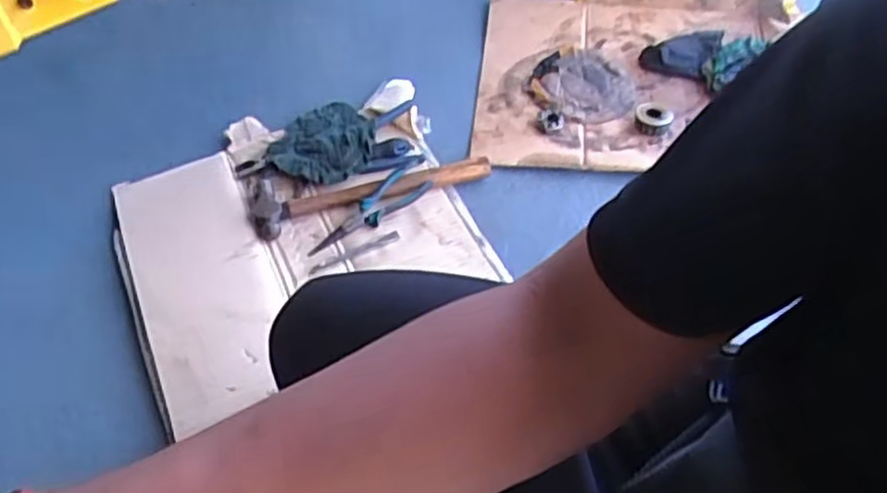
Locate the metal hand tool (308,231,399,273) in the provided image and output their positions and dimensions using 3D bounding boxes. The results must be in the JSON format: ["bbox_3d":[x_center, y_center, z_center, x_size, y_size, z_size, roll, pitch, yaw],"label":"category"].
[{"bbox_3d":[-0.122,0.007,0.992,0.131,0.005,0.016,-24,58,-17],"label":"metal hand tool"}]

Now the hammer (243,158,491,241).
[{"bbox_3d":[-0.106,-0.097,1.047,0.350,0.026,0.096,-15,56,-12],"label":"hammer"}]

